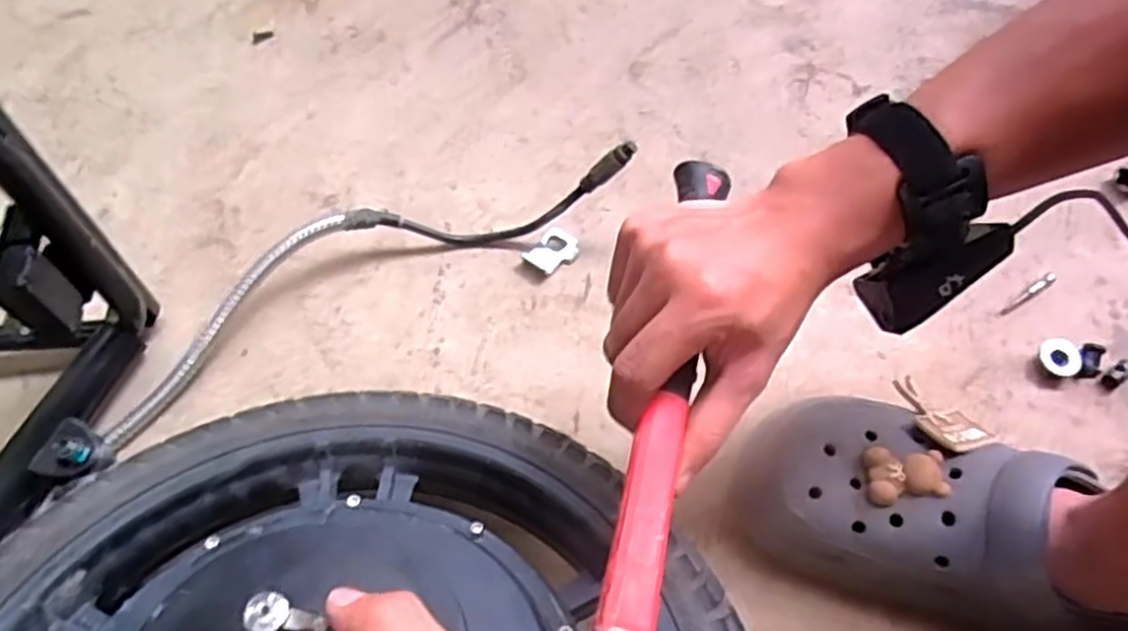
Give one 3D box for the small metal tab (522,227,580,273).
[{"bbox_3d":[-0.007,-0.048,0.563,0.031,0.005,0.040,32,66,16],"label":"small metal tab"}]

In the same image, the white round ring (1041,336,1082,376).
[{"bbox_3d":[0.345,0.029,0.518,0.028,0.004,0.025,24,83,10],"label":"white round ring"}]

